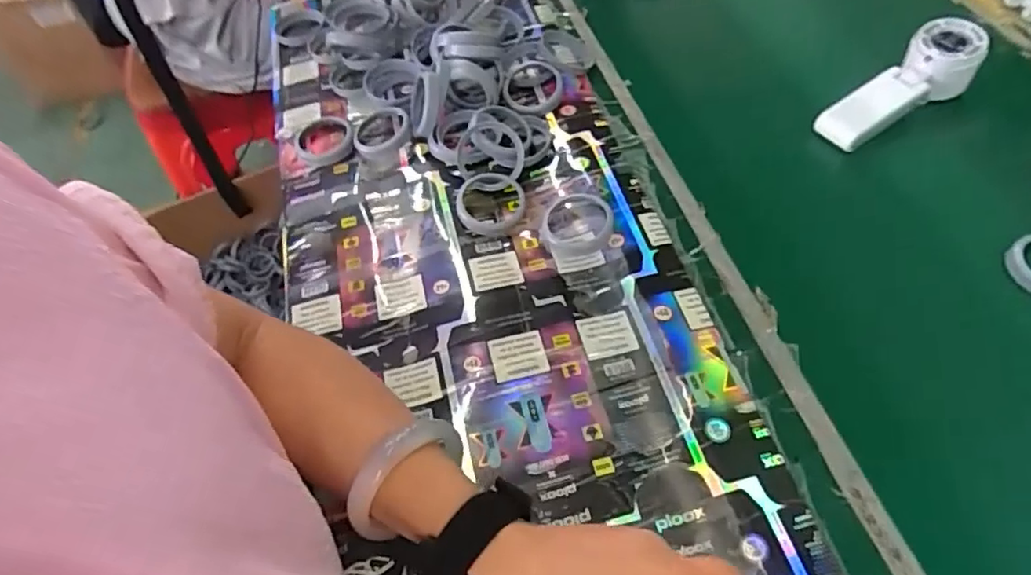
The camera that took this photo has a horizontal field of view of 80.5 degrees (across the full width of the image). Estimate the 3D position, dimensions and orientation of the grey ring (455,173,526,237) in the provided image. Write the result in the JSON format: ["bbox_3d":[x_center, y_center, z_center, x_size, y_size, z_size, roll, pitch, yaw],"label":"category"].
[{"bbox_3d":[-0.023,-0.073,0.521,0.057,0.011,0.062,-2,55,4],"label":"grey ring"}]

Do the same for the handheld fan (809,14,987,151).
[{"bbox_3d":[0.349,-0.180,0.555,0.156,0.037,0.056,-35,58,3],"label":"handheld fan"}]

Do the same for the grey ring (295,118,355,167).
[{"bbox_3d":[-0.187,-0.147,0.597,0.058,0.013,0.071,-13,55,-4],"label":"grey ring"}]

